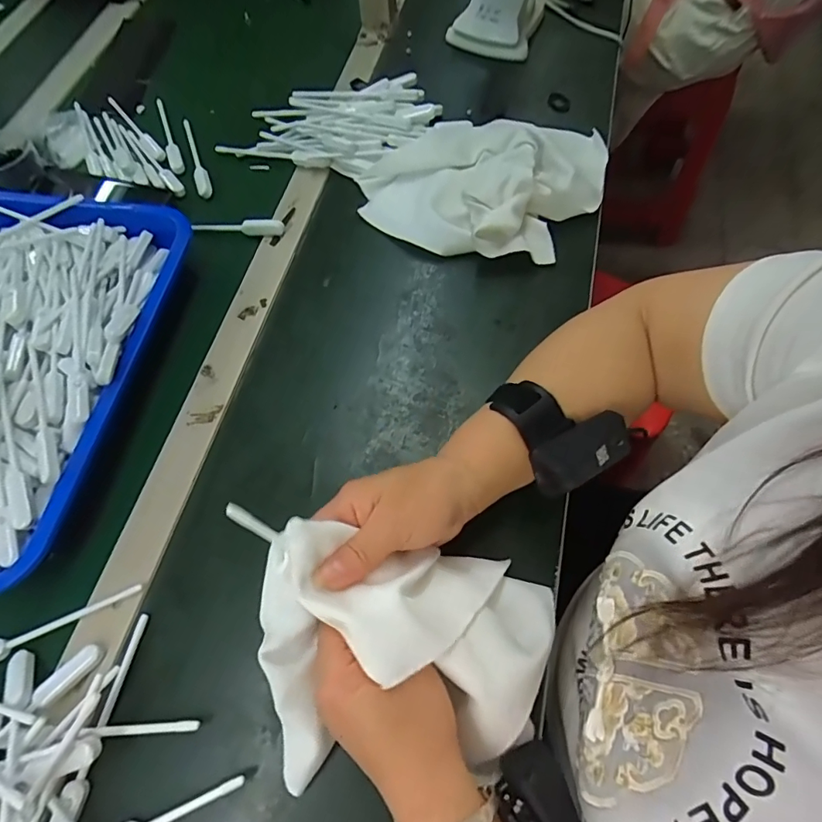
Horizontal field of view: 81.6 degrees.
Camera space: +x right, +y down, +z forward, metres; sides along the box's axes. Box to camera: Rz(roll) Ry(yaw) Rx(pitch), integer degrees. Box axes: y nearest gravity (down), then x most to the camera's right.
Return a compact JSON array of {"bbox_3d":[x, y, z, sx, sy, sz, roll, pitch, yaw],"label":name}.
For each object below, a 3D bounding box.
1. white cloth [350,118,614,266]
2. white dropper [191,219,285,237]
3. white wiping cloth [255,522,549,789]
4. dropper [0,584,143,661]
[{"bbox_3d":[0.074,-0.244,0.495,0.241,0.047,0.206,16,67,10],"label":"white cloth"},{"bbox_3d":[-0.177,-0.190,0.496,0.088,0.019,0.013,-2,66,2],"label":"white dropper"},{"bbox_3d":[0.001,0.145,0.281,0.171,0.094,0.131,4,64,4],"label":"white wiping cloth"},{"bbox_3d":[-0.265,0.160,0.348,0.137,0.008,0.015,-22,66,-7],"label":"dropper"}]

